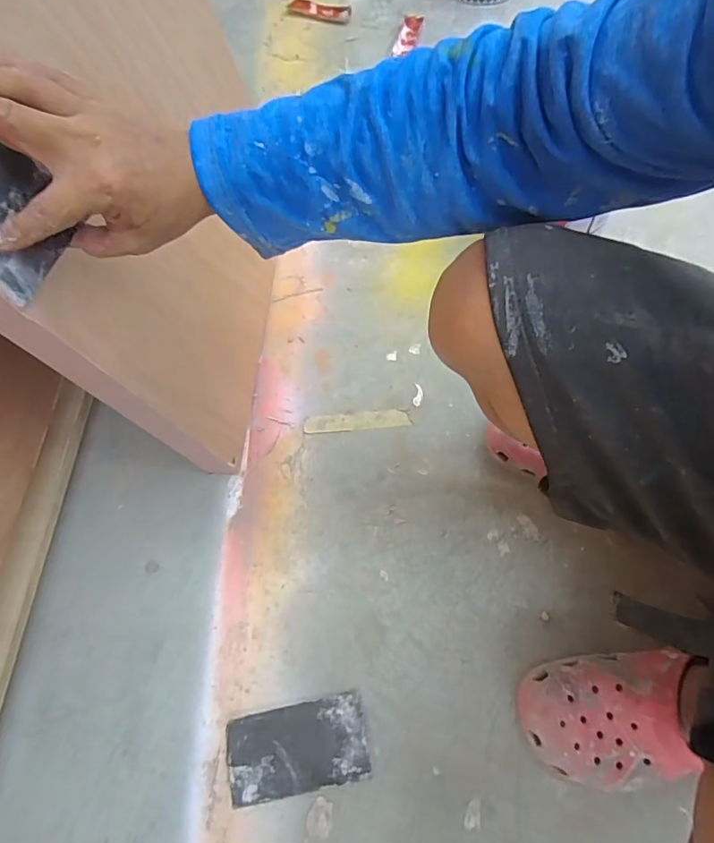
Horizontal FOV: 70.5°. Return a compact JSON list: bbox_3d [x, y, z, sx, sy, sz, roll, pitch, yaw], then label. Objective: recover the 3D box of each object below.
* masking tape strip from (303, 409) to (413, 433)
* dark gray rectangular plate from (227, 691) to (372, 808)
[{"bbox_3d":[0.000,-0.001,0.660,0.136,0.004,0.025,-5,66,2],"label":"masking tape strip"},{"bbox_3d":[-0.060,0.329,0.511,0.139,0.008,0.074,-12,66,-1],"label":"dark gray rectangular plate"}]

